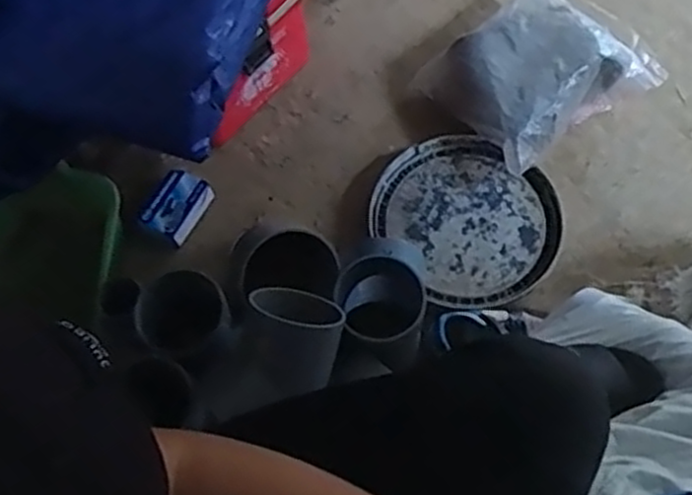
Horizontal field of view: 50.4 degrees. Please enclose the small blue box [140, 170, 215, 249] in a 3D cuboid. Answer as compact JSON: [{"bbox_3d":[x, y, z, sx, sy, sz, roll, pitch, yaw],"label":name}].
[{"bbox_3d":[-0.286,-0.071,1.256,0.077,0.063,0.116,31,73,14],"label":"small blue box"}]

